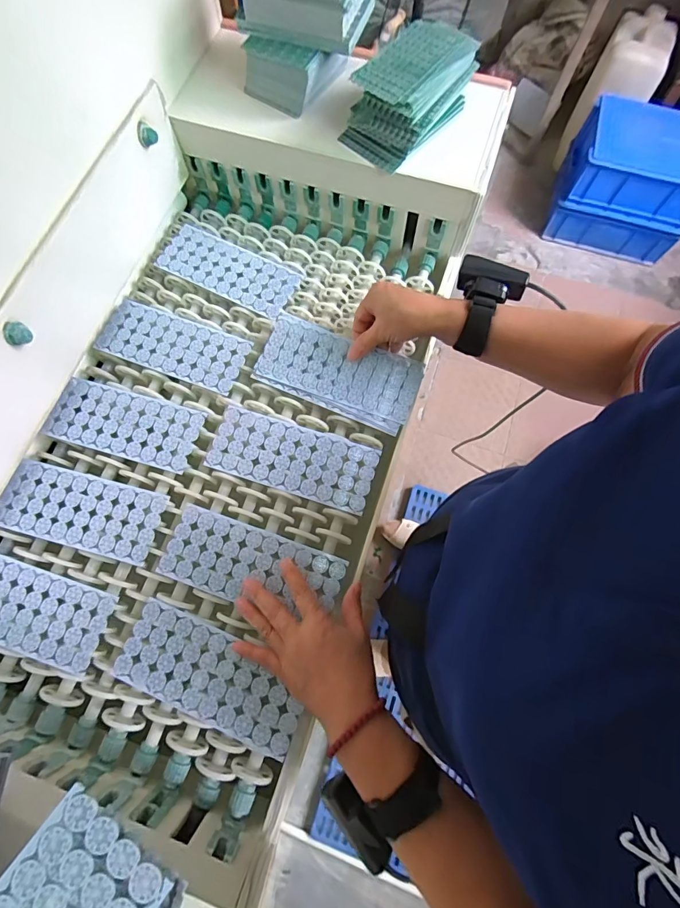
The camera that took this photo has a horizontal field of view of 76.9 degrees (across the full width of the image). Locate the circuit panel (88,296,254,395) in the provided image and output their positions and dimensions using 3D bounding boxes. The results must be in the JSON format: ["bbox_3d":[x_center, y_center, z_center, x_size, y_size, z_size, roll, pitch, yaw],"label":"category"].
[{"bbox_3d":[-0.218,-0.143,0.557,0.194,0.004,0.082,20,73,7],"label":"circuit panel"}]

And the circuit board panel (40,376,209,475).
[{"bbox_3d":[-0.264,-0.038,0.521,0.184,0.004,0.081,15,73,5],"label":"circuit board panel"}]

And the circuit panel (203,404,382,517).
[{"bbox_3d":[-0.056,0.004,0.506,0.194,0.004,0.082,17,73,6],"label":"circuit panel"}]

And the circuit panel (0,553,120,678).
[{"bbox_3d":[-0.339,0.164,0.458,0.184,0.005,0.083,17,73,6],"label":"circuit panel"}]

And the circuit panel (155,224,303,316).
[{"bbox_3d":[-0.157,-0.256,0.594,0.198,0.007,0.080,25,74,8],"label":"circuit panel"}]

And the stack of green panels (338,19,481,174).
[{"bbox_3d":[0.087,-0.430,0.512,0.100,0.082,0.147,42,77,13],"label":"stack of green panels"}]

